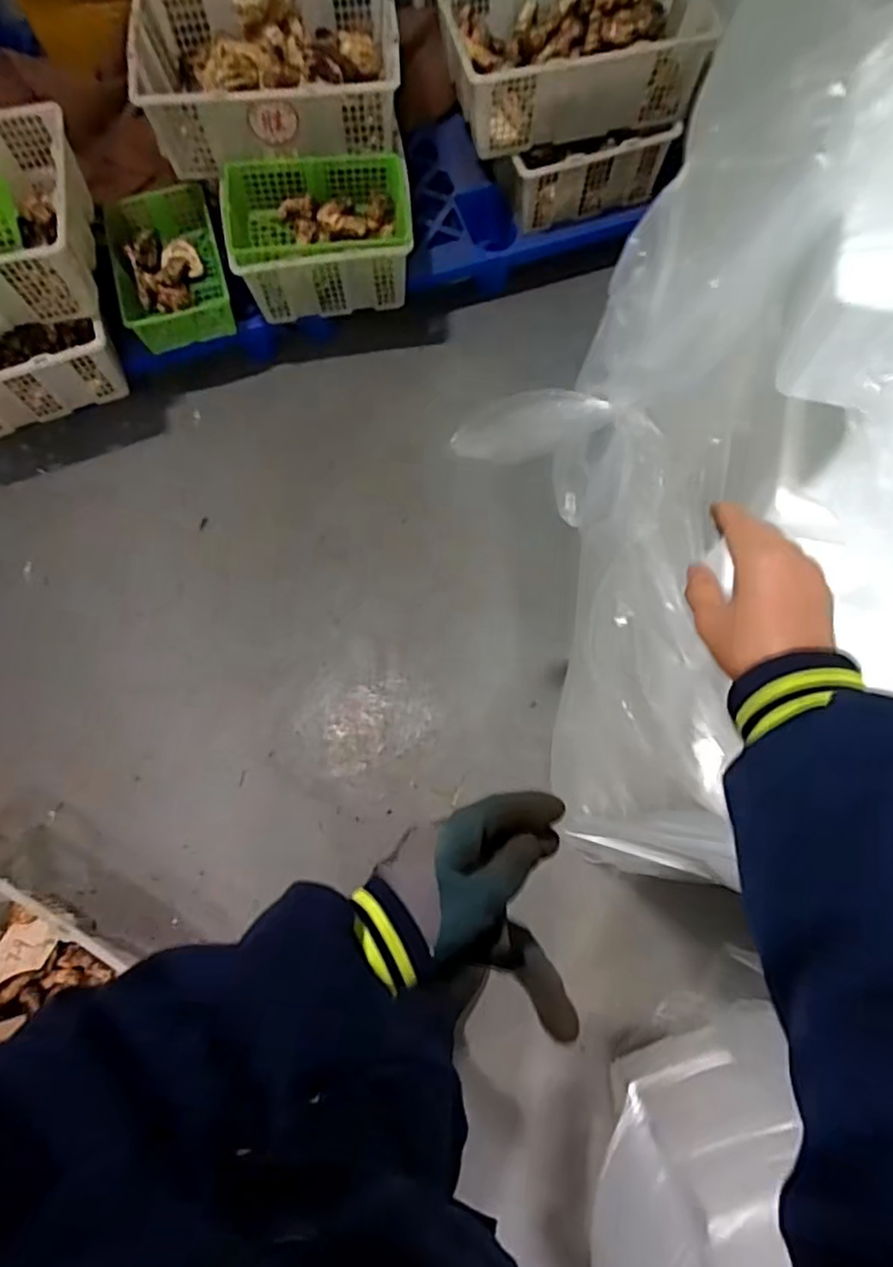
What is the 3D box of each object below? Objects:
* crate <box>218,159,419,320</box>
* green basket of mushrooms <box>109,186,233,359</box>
[{"bbox_3d":[-0.249,-0.797,1.338,0.354,0.175,0.213,-6,72,-1],"label":"crate"},{"bbox_3d":[-0.594,-0.785,1.425,0.210,0.105,0.336,-15,72,-4],"label":"green basket of mushrooms"}]

